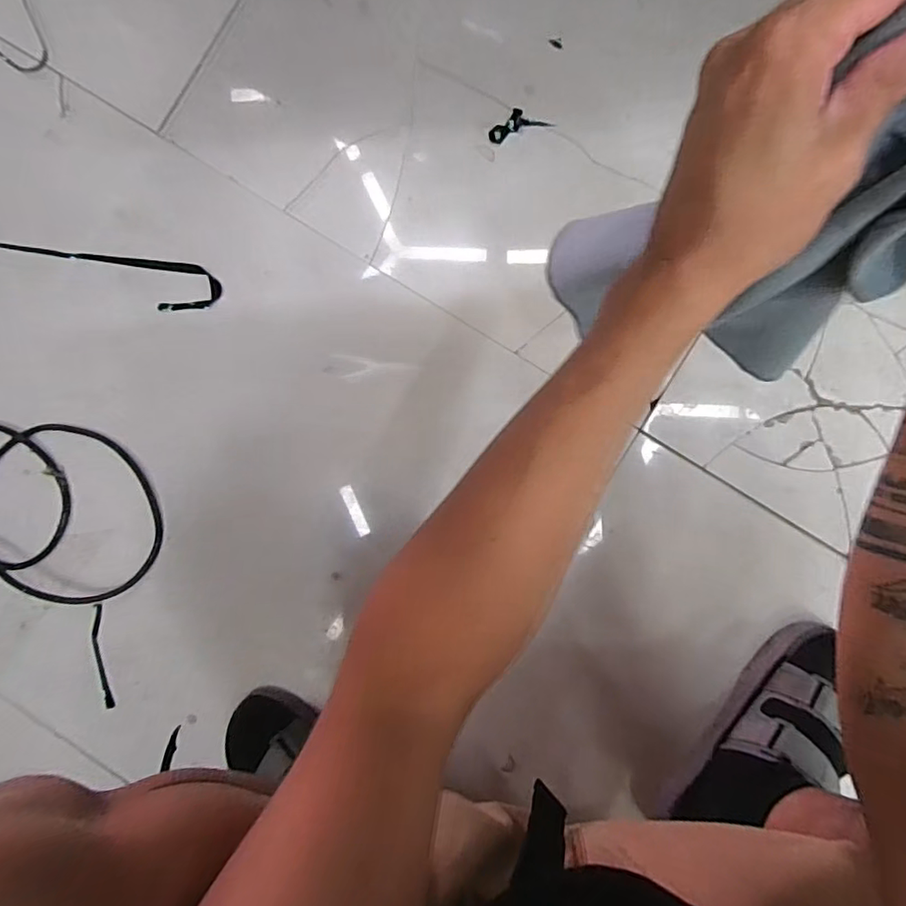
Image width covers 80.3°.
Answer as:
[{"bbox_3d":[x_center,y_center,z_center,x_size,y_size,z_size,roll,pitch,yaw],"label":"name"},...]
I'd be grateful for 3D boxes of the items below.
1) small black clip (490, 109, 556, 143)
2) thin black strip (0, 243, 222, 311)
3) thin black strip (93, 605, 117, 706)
[{"bbox_3d":[0.069,-0.342,0.556,0.068,0.004,0.026,-19,103,-5],"label":"small black clip"},{"bbox_3d":[-0.437,-0.197,0.574,0.372,0.015,0.051,8,90,3],"label":"thin black strip"},{"bbox_3d":[-0.375,0.217,0.575,0.014,0.011,0.111,-7,90,3],"label":"thin black strip"}]

